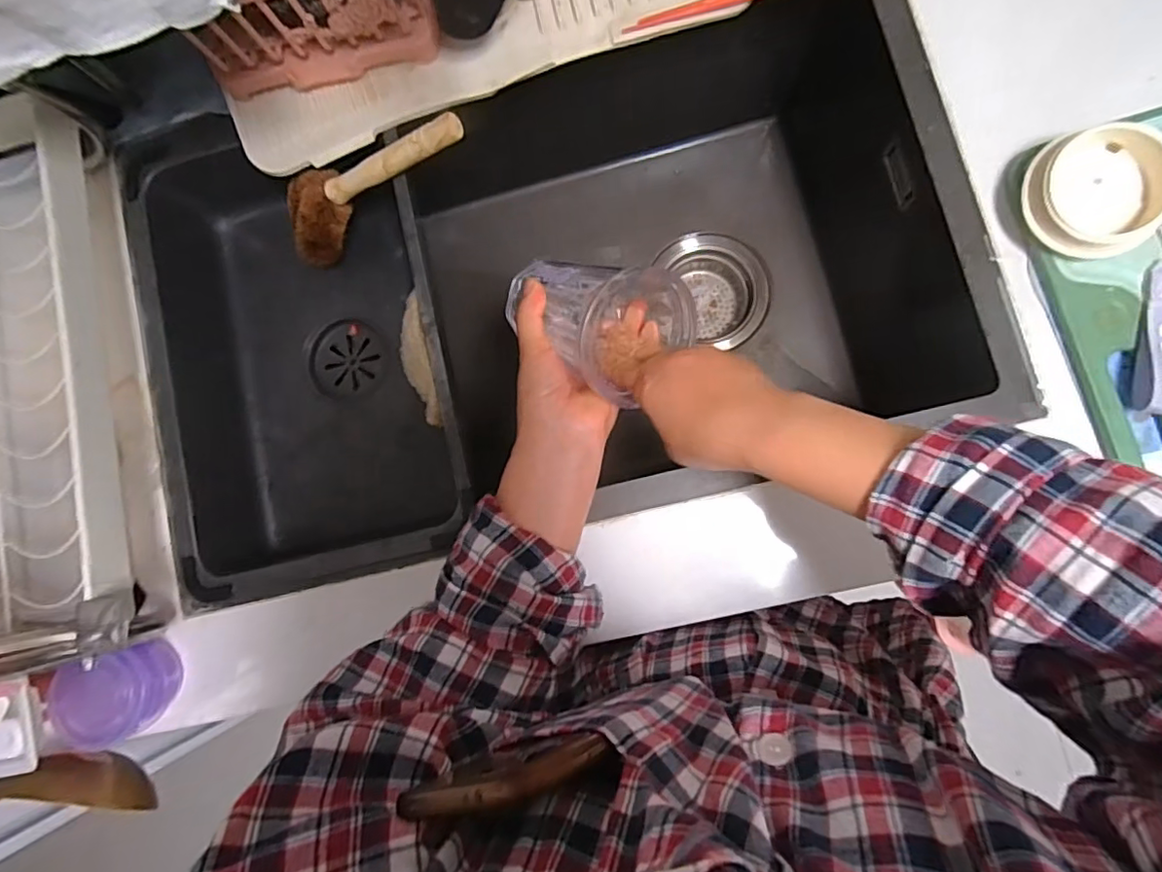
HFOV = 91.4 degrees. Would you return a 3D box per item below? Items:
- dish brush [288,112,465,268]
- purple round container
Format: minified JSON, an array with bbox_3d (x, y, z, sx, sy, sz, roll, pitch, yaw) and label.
[{"bbox_3d":[-0.172,-0.204,0.463,0.201,0.043,0.065,-15,83,29],"label":"dish brush"},{"bbox_3d":[-0.328,0.183,0.404,0.060,0.049,0.060,0,89,13],"label":"purple round container"}]

